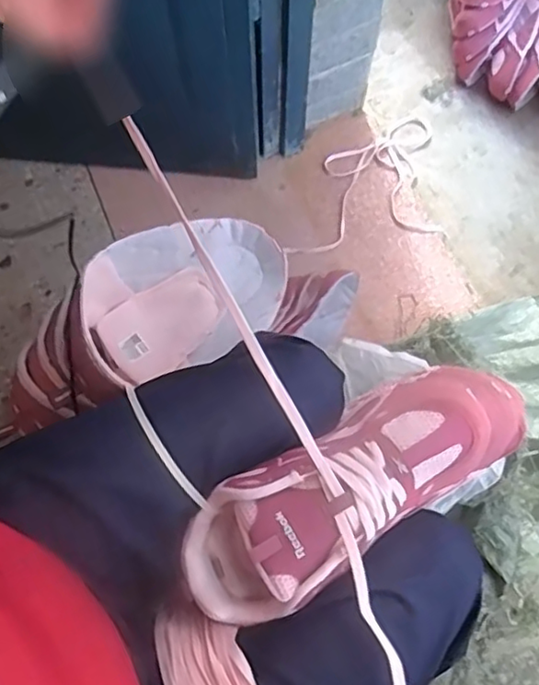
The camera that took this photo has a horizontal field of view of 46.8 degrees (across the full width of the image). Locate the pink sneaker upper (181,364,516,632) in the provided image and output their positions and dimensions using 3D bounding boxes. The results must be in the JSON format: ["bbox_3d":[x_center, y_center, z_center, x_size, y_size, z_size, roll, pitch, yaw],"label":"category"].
[{"bbox_3d":[0.082,0.104,0.498,0.318,0.100,0.091,-27,72,-16],"label":"pink sneaker upper"}]

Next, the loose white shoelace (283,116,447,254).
[{"bbox_3d":[0.154,-0.268,1.077,0.235,0.064,0.267,1,71,1],"label":"loose white shoelace"}]

